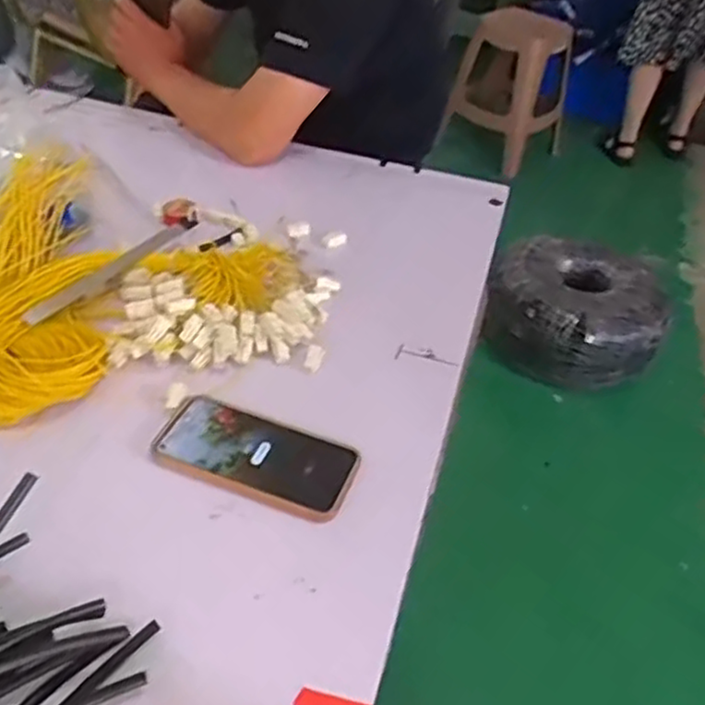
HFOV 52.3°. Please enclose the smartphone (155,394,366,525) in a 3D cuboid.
[{"bbox_3d":[-0.082,0.086,0.608,0.167,0.013,0.079,18,41,13],"label":"smartphone"}]

